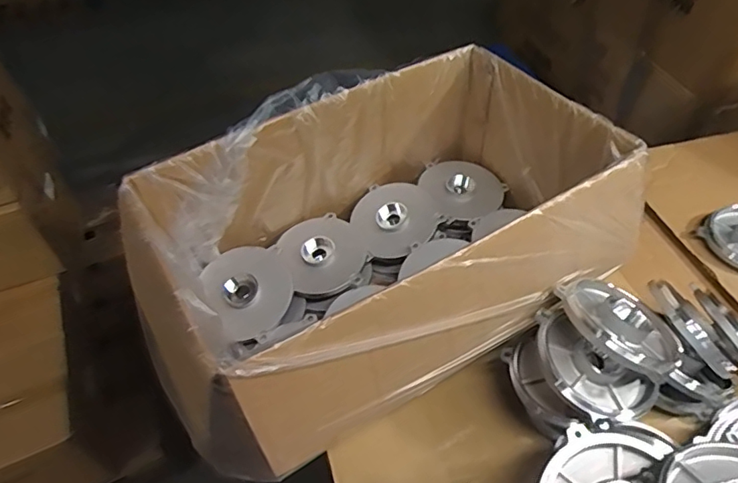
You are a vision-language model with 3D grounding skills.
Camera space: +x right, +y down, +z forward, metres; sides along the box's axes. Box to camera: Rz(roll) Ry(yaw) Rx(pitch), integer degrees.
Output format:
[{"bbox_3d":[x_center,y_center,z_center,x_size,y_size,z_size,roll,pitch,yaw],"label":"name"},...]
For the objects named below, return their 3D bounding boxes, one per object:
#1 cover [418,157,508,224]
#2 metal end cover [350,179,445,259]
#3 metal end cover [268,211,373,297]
[{"bbox_3d":[0.128,-0.075,0.699,0.106,0.021,0.120,-12,50,-9],"label":"cover"},{"bbox_3d":[0.035,-0.033,0.661,0.108,0.020,0.116,-20,52,-15],"label":"metal end cover"},{"bbox_3d":[-0.058,0.012,0.628,0.099,0.020,0.108,-28,54,-20],"label":"metal end cover"}]

